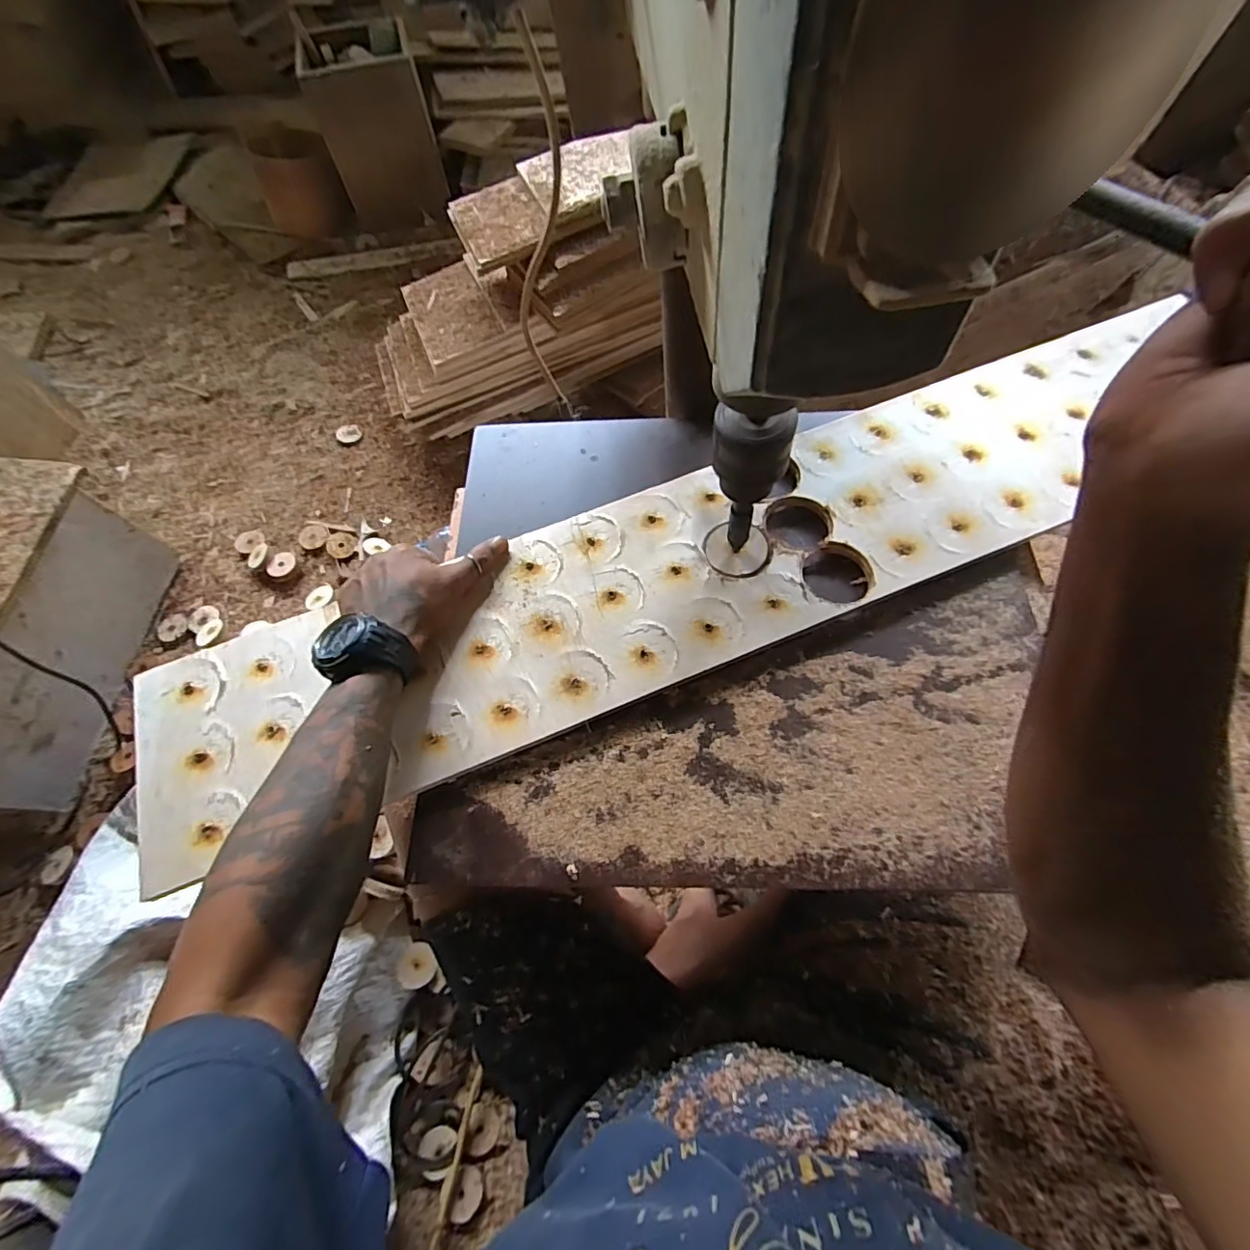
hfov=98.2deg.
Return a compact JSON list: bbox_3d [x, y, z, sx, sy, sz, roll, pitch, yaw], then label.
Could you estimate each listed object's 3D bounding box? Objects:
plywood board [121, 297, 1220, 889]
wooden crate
[{"bbox_3d":[0.058,-0.050,0.465,0.915,0.013,0.183,-23,67,-7],"label":"plywood board"},{"bbox_3d":[-0.569,-1.150,1.265,0.239,0.290,0.210,-14,66,-3],"label":"wooden crate"}]

